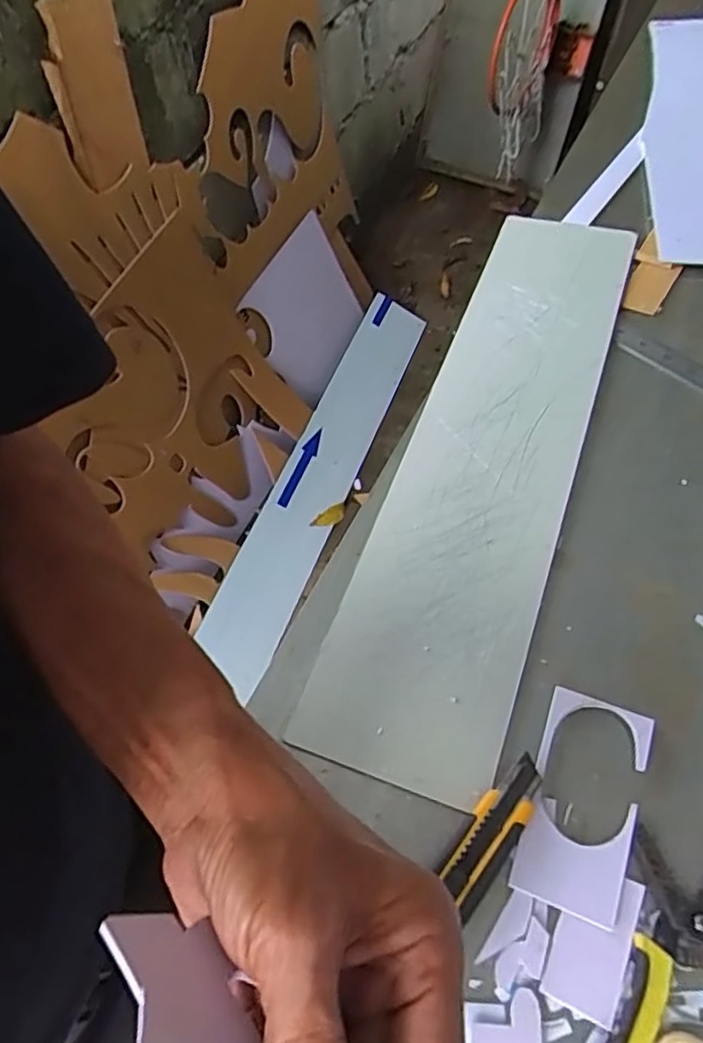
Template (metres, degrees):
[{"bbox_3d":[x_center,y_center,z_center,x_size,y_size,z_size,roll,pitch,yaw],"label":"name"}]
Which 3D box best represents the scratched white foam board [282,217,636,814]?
[{"bbox_3d":[0.122,-0.072,0.562,0.131,0.016,0.584,16,60,15],"label":"scratched white foam board"}]

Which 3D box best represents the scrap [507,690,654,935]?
[{"bbox_3d":[0.143,0.170,0.407,0.062,0.008,0.127,18,60,15],"label":"scrap"}]

